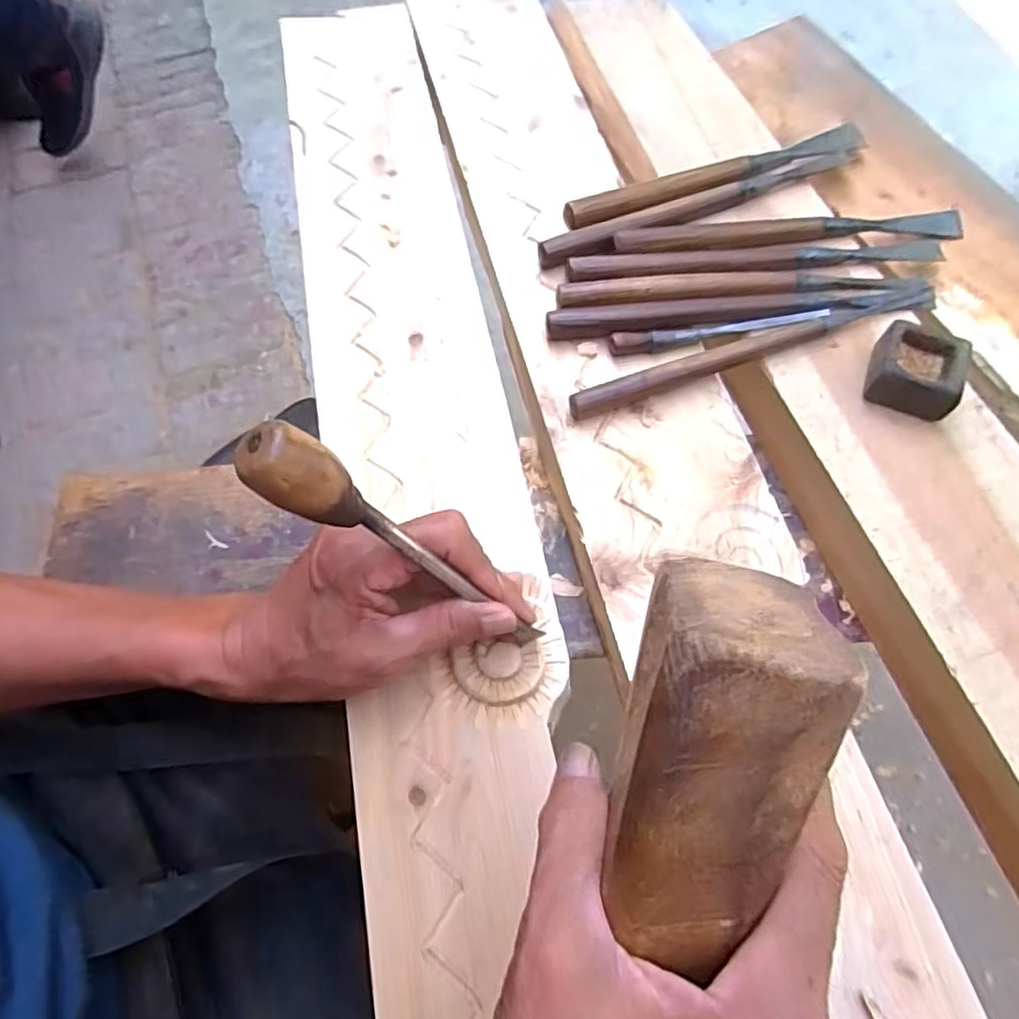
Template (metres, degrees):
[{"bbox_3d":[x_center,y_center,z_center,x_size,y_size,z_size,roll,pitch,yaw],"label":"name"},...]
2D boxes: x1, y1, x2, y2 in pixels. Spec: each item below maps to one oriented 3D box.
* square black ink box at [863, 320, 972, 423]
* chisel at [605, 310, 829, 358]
[{"bbox_3d":[0.248,-0.085,0.408,0.052,0.029,0.050,21,71,12],"label":"square black ink box"},{"bbox_3d":[0.138,-0.116,0.435,0.143,0.010,0.012,-8,67,0],"label":"chisel"}]

